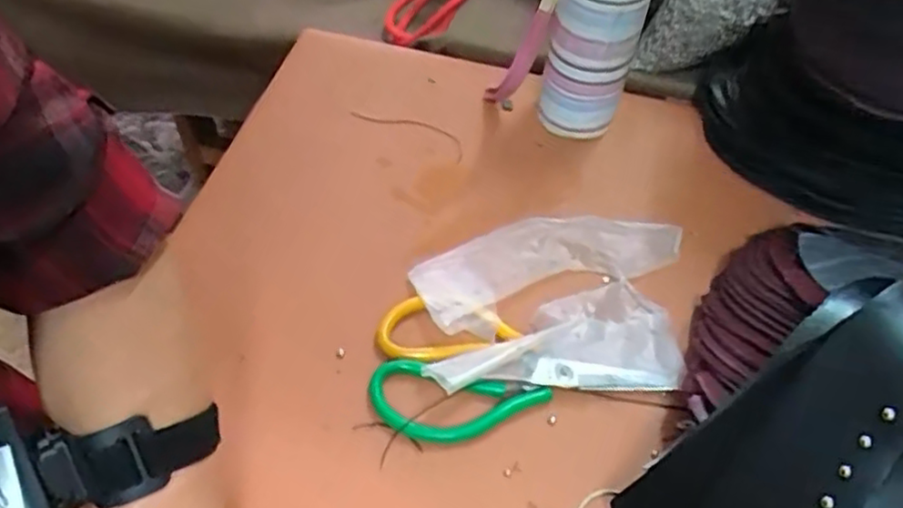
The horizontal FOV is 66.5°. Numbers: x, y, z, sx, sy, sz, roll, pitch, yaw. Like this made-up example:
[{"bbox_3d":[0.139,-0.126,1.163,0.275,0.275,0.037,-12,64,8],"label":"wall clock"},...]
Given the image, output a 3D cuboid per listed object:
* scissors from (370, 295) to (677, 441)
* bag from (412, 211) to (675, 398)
[{"bbox_3d":[0.040,0.085,0.446,0.187,0.016,0.090,13,54,5],"label":"scissors"},{"bbox_3d":[0.072,0.029,0.489,0.186,0.020,0.143,-2,54,-6],"label":"bag"}]

